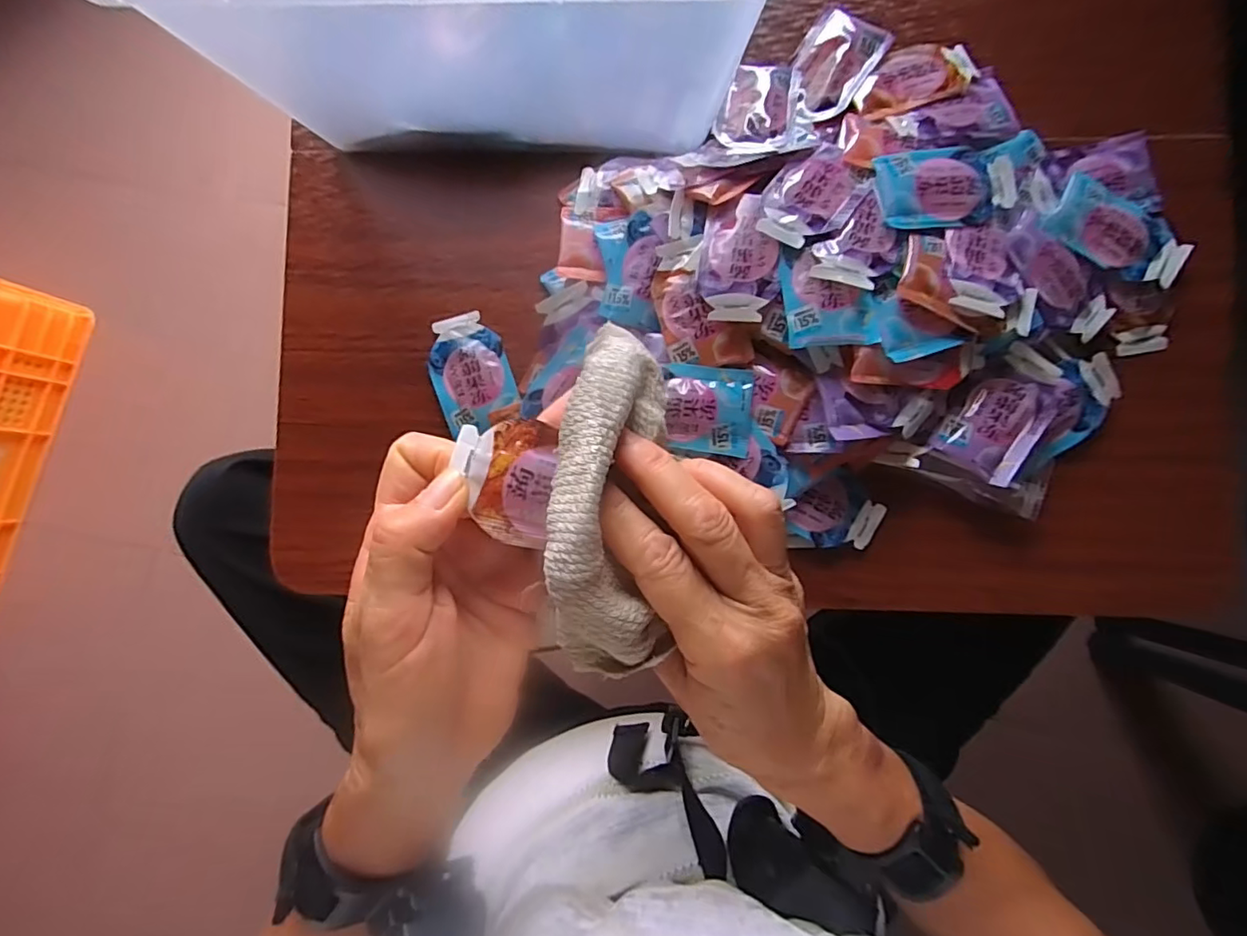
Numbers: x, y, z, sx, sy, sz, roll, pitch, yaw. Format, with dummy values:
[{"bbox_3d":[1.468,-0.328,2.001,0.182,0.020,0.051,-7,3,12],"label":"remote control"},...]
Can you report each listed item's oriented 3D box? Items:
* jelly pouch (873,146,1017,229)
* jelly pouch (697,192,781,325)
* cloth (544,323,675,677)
[{"bbox_3d":[0.179,-0.156,0.307,0.079,0.013,0.045,-9,87,2],"label":"jelly pouch"},{"bbox_3d":[0.065,-0.117,0.311,0.042,0.012,0.071,8,88,3],"label":"jelly pouch"},{"bbox_3d":[-0.003,0.012,0.210,0.039,0.052,0.131,3,84,3],"label":"cloth"}]

